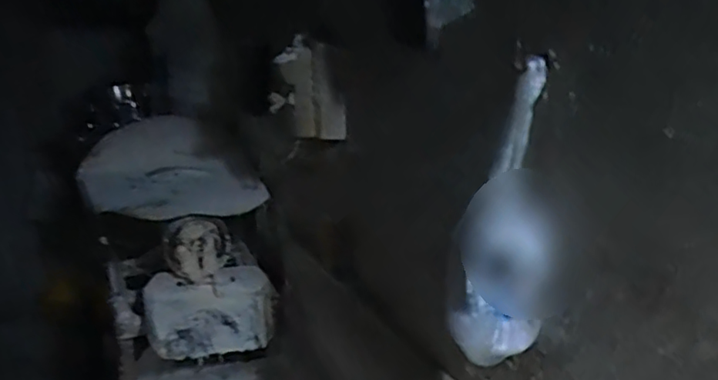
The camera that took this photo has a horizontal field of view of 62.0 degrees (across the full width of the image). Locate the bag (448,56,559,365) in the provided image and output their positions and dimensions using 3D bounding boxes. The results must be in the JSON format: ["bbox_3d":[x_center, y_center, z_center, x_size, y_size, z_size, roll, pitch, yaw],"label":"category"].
[{"bbox_3d":[0.119,0.018,0.490,0.079,0.245,0.072,6,-3,24],"label":"bag"}]

